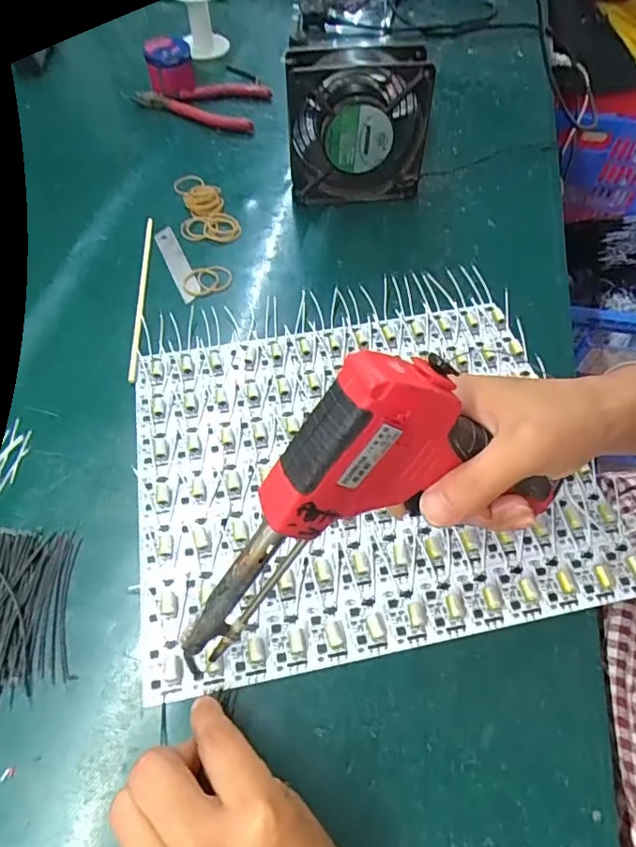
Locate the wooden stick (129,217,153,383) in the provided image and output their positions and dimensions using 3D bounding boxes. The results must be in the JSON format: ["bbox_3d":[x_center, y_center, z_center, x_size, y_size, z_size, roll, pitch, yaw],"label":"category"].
[{"bbox_3d":[-0.147,-0.112,0.453,0.005,0.007,0.188,-4,55,-2],"label":"wooden stick"}]

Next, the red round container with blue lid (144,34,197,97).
[{"bbox_3d":[-0.166,-0.408,0.617,0.053,0.042,0.046,-11,56,-7],"label":"red round container with blue lid"}]

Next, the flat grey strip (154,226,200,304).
[{"bbox_3d":[-0.125,-0.142,0.482,0.018,0.004,0.099,-26,60,-5],"label":"flat grey strip"}]

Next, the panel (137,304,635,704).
[{"bbox_3d":[0.026,0.023,0.362,0.286,0.010,0.239,-10,56,-6],"label":"panel"}]

